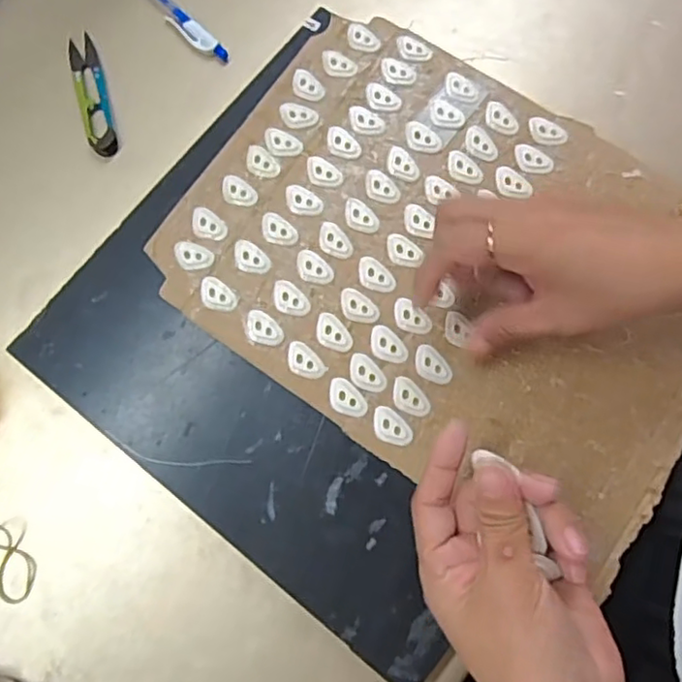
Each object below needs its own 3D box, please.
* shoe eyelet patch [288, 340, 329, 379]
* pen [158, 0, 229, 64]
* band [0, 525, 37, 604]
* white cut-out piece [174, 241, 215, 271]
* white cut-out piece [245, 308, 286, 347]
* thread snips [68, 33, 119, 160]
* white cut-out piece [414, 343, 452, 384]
[{"bbox_3d":[-0.021,0.012,0.362,0.026,0.004,0.015,41,81,9],"label":"shoe eyelet patch"},{"bbox_3d":[-0.127,-0.242,0.450,0.014,0.006,0.124,-44,81,-9],"label":"pen"},{"bbox_3d":[-0.193,0.127,0.362,0.023,0.011,0.048,-16,78,-3],"label":"band"},{"bbox_3d":[-0.090,-0.051,0.377,0.025,0.004,0.016,20,78,5],"label":"white cut-out piece"},{"bbox_3d":[-0.045,-0.007,0.367,0.025,0.004,0.017,33,80,7],"label":"white cut-out piece"},{"bbox_3d":[-0.173,-0.171,0.433,0.020,0.008,0.097,-16,78,-3],"label":"thread snips"},{"bbox_3d":[0.053,0.014,0.361,0.017,0.004,0.026,-42,80,-8],"label":"white cut-out piece"}]

